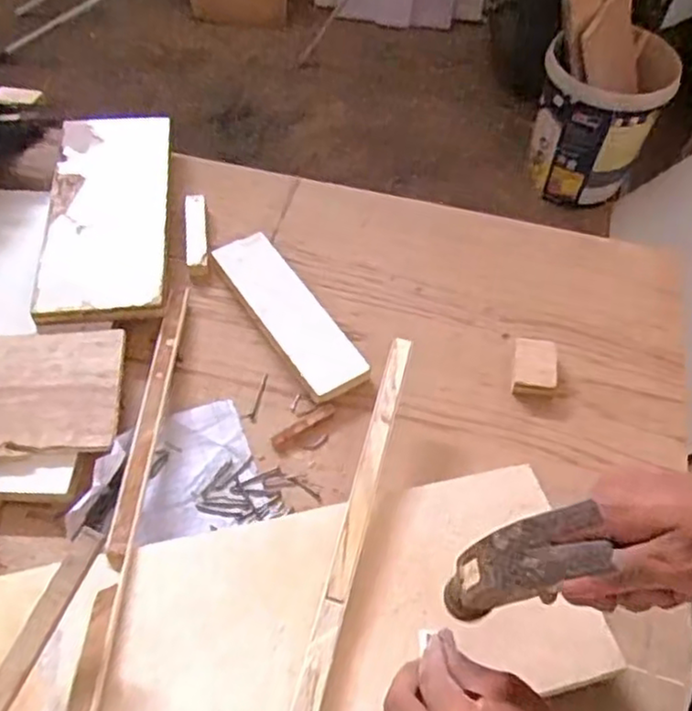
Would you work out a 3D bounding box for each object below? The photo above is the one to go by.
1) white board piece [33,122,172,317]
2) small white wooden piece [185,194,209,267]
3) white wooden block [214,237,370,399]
[{"bbox_3d":[-0.247,-0.152,0.733,0.119,0.020,0.272,-4,55,-6],"label":"white board piece"},{"bbox_3d":[-0.159,-0.135,0.751,0.023,0.011,0.099,-6,55,-8],"label":"small white wooden piece"},{"bbox_3d":[-0.055,-0.040,0.693,0.062,0.026,0.207,-28,61,-21],"label":"white wooden block"}]

